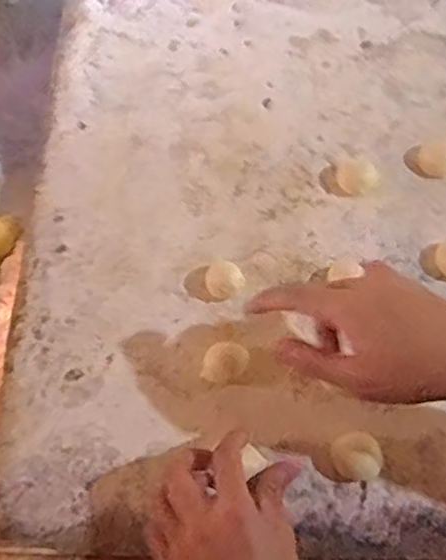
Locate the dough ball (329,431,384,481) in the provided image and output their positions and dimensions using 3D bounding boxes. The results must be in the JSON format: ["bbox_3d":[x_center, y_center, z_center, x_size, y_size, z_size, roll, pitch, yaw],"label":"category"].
[{"bbox_3d":[0.098,0.129,0.484,0.032,0.017,0.036,-38,69,-14],"label":"dough ball"}]

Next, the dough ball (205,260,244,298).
[{"bbox_3d":[0.001,0.001,0.550,0.030,0.020,0.032,-1,65,2],"label":"dough ball"}]

